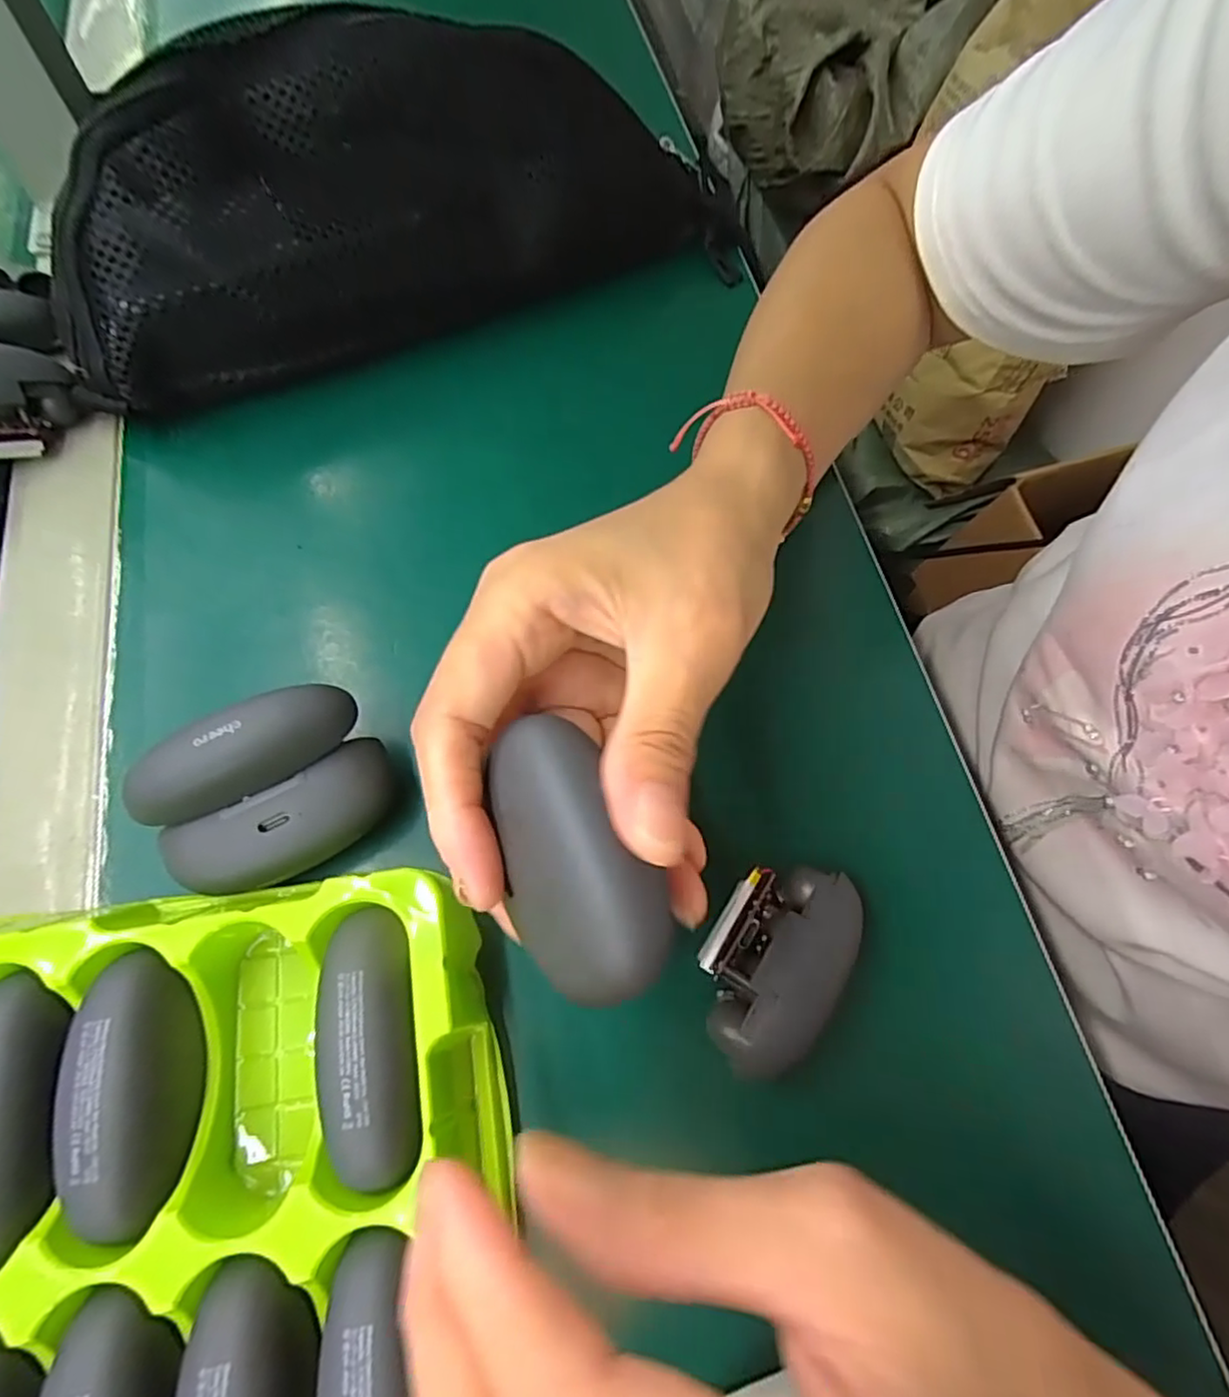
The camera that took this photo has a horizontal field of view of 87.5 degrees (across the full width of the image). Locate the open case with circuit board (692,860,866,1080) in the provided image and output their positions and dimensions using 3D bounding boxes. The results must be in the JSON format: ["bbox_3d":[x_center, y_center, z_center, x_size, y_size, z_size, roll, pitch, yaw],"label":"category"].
[{"bbox_3d":[0.048,0.077,0.192,0.037,0.015,0.061,32,70,9],"label":"open case with circuit board"}]

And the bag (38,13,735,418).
[{"bbox_3d":[-0.082,-0.214,0.269,0.295,0.086,0.080,-24,71,-12],"label":"bag"}]

